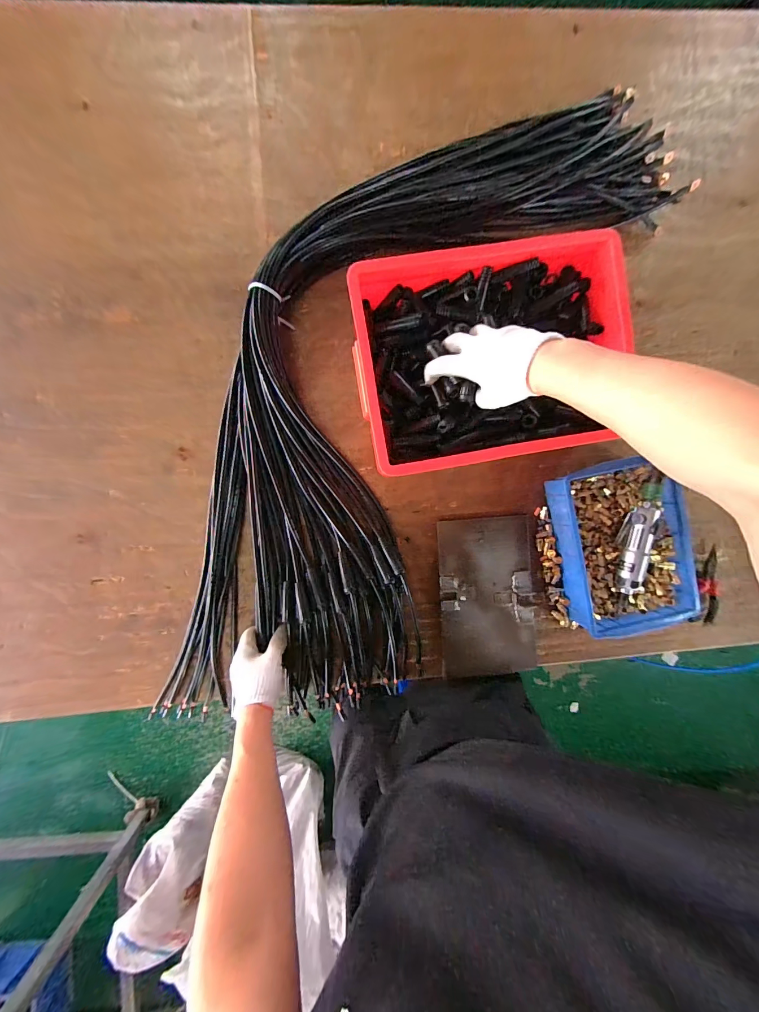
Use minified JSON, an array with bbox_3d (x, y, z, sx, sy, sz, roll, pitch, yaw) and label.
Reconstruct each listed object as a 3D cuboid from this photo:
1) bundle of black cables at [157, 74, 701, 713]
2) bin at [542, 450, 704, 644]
[{"bbox_3d":[0.014,-0.174,0.603,0.513,0.069,1.245,26,92,-7],"label":"bundle of black cables"},{"bbox_3d":[0.433,0.068,0.620,0.202,0.079,0.296,-11,94,-2],"label":"bin"}]

